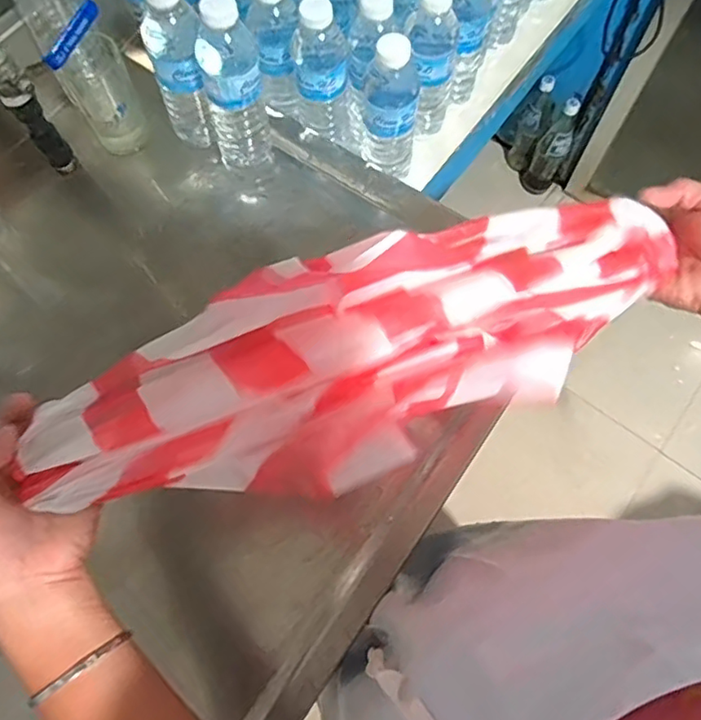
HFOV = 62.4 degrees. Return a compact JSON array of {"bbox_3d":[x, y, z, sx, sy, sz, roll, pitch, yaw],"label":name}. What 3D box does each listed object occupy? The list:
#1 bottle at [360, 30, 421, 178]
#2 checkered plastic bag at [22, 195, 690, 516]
[{"bbox_3d":[0.041,-0.262,0.599,0.062,0.166,0.072,4,69,2],"label":"bottle"},{"bbox_3d":[0.015,-0.004,0.375,0.429,0.039,0.136,-23,87,-9],"label":"checkered plastic bag"}]

